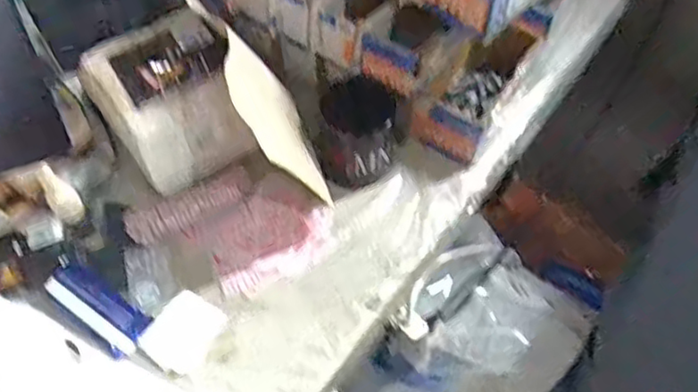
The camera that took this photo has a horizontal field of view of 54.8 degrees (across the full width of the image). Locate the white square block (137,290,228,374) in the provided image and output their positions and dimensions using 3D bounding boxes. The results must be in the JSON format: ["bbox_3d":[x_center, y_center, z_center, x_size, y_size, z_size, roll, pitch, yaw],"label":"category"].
[{"bbox_3d":[-0.159,0.132,0.652,0.062,0.006,0.070,28,61,17],"label":"white square block"}]

